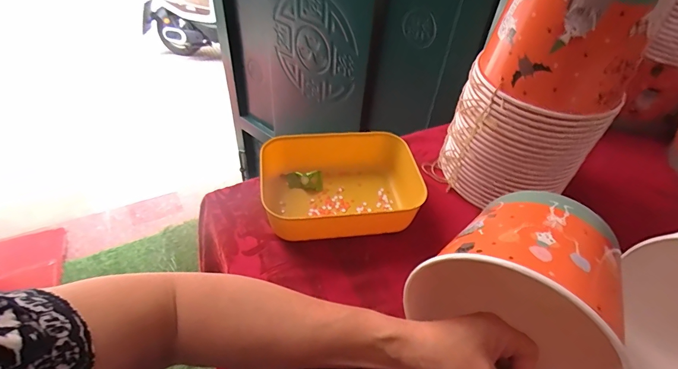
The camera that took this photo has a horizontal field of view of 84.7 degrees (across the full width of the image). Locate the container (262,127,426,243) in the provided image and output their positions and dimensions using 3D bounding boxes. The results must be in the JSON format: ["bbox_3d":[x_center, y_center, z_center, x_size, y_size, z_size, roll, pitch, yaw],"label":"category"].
[{"bbox_3d":[0.000,0.002,0.472,0.193,0.056,0.147,-5,45,-9],"label":"container"}]

